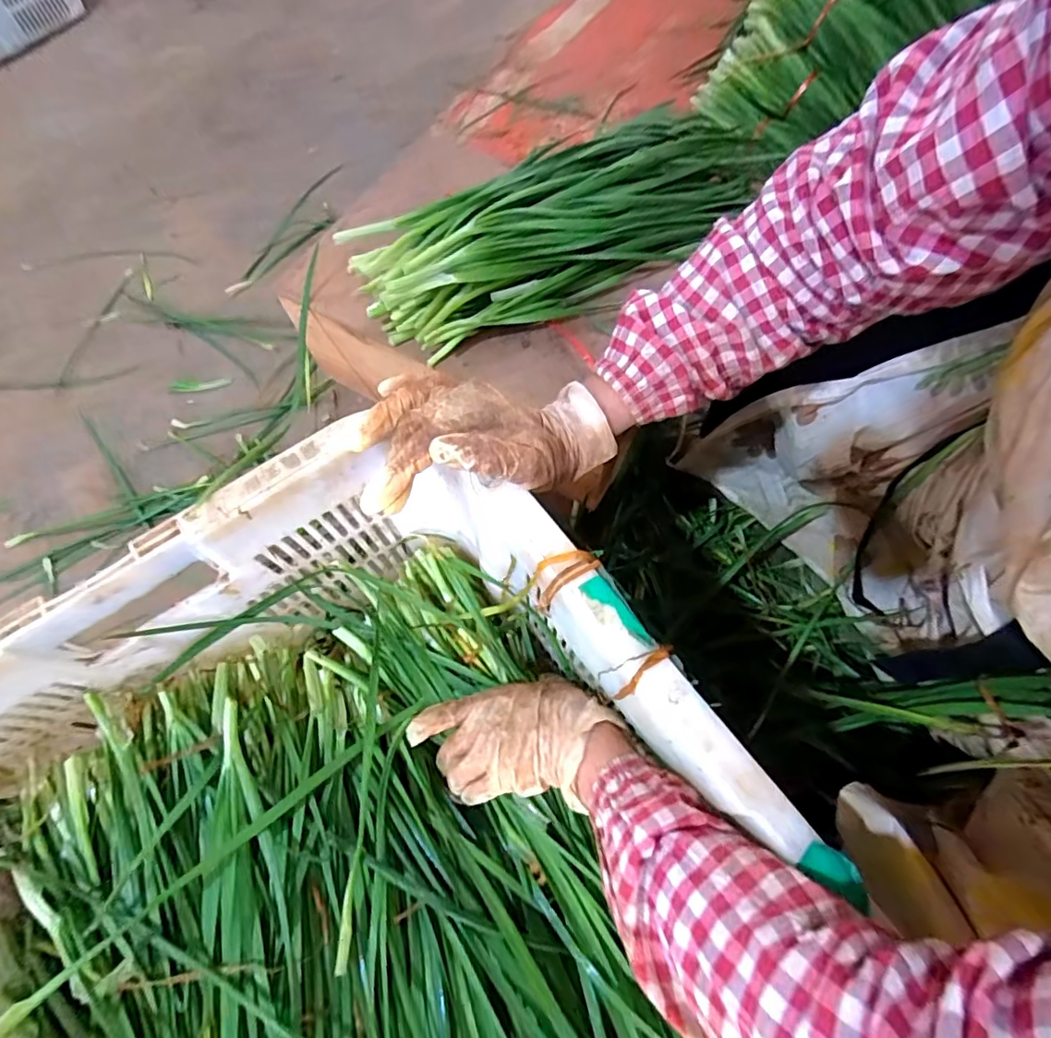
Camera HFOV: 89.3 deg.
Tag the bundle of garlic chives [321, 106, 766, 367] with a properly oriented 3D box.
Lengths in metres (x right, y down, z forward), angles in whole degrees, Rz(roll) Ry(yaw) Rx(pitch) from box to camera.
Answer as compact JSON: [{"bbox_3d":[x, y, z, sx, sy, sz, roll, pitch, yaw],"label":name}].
[{"bbox_3d":[0.059,-0.284,0.493,0.422,0.071,0.146,-34,69,-13],"label":"bundle of garlic chives"}]

